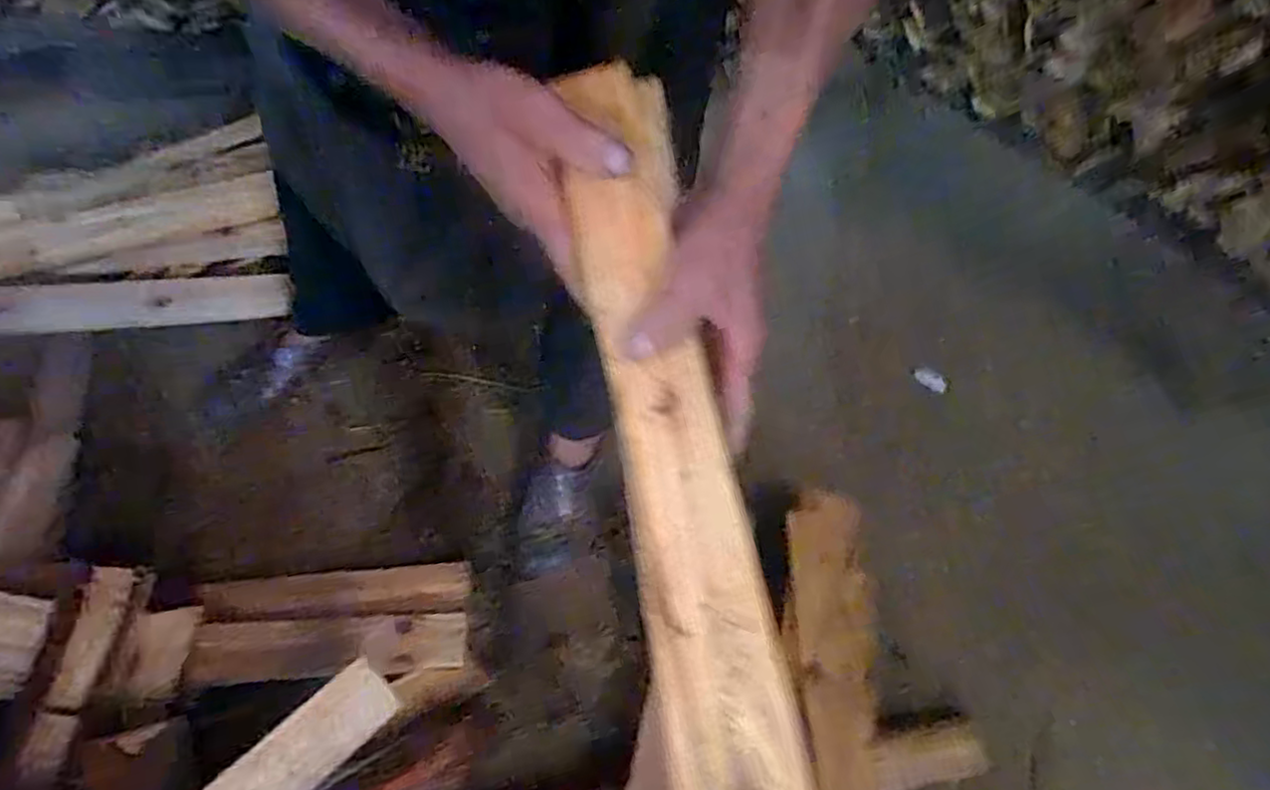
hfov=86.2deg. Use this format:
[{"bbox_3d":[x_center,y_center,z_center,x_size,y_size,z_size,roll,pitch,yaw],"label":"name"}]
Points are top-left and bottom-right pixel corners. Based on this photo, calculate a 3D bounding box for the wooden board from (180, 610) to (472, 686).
[{"bbox_3d":[-0.278,0.235,0.636,0.230,0.019,0.057,6,48,-26],"label":"wooden board"}]

